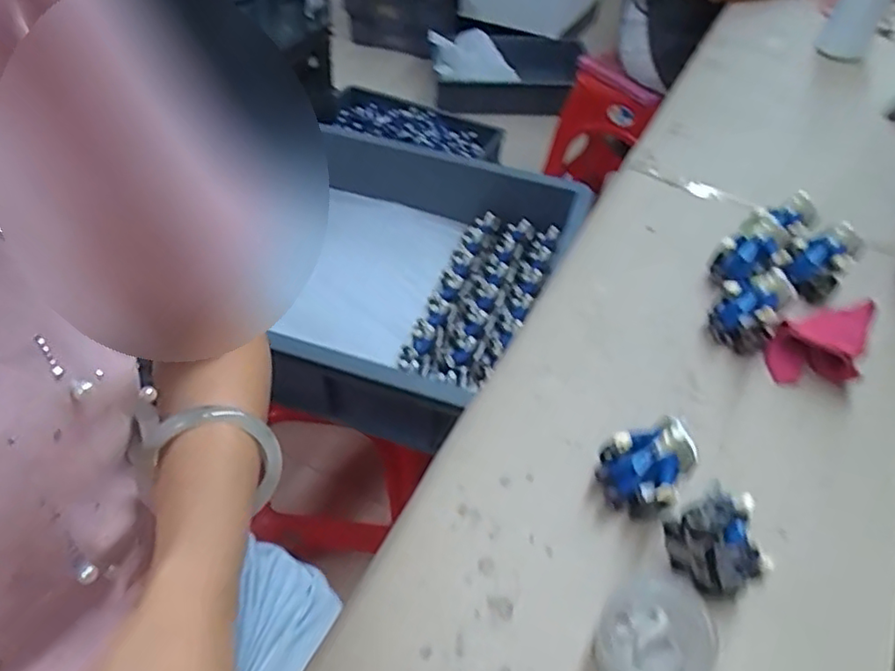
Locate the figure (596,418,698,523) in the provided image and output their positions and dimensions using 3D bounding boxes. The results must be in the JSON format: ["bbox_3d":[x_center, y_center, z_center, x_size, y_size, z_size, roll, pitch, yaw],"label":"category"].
[{"bbox_3d":[0.118,0.080,0.369,0.047,0.062,0.043,2,47,-2],"label":"figure"}]

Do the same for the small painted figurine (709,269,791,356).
[{"bbox_3d":[0.232,-0.021,0.469,0.046,0.058,0.046,30,52,22],"label":"small painted figurine"}]

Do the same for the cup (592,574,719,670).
[{"bbox_3d":[0.105,0.158,0.312,0.061,0.044,0.051,-33,57,-30],"label":"cup"}]

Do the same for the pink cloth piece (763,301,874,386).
[{"bbox_3d":[0.281,0.000,0.465,0.059,0.042,0.080,22,49,16],"label":"pink cloth piece"}]

